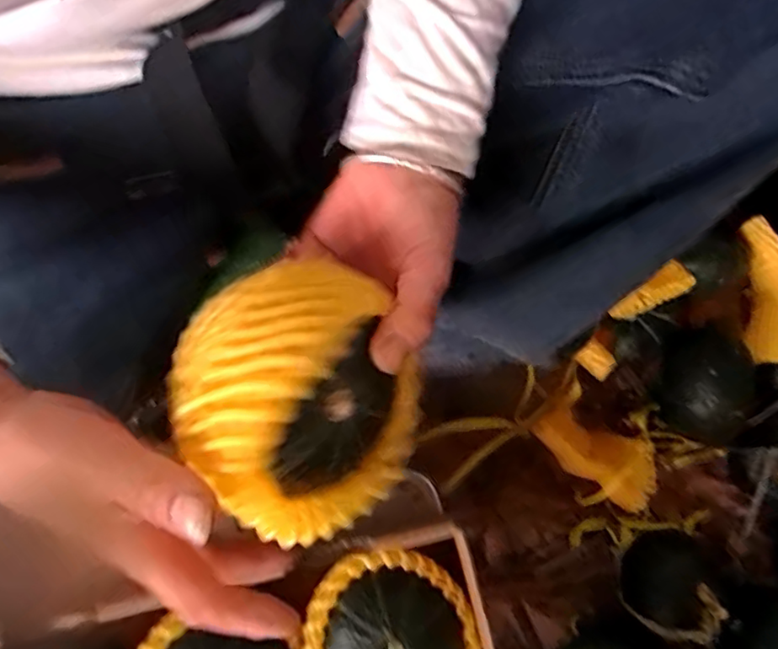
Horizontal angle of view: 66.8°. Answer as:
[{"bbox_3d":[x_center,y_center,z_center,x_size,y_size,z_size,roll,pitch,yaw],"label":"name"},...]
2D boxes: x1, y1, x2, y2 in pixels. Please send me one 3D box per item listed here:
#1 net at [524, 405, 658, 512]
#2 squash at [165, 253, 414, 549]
[{"bbox_3d":[0.180,0.114,0.518,0.135,0.039,0.060,28,77,-19],"label":"net"},{"bbox_3d":[-0.038,0.029,0.274,0.077,0.105,0.121,19,80,29],"label":"squash"}]

